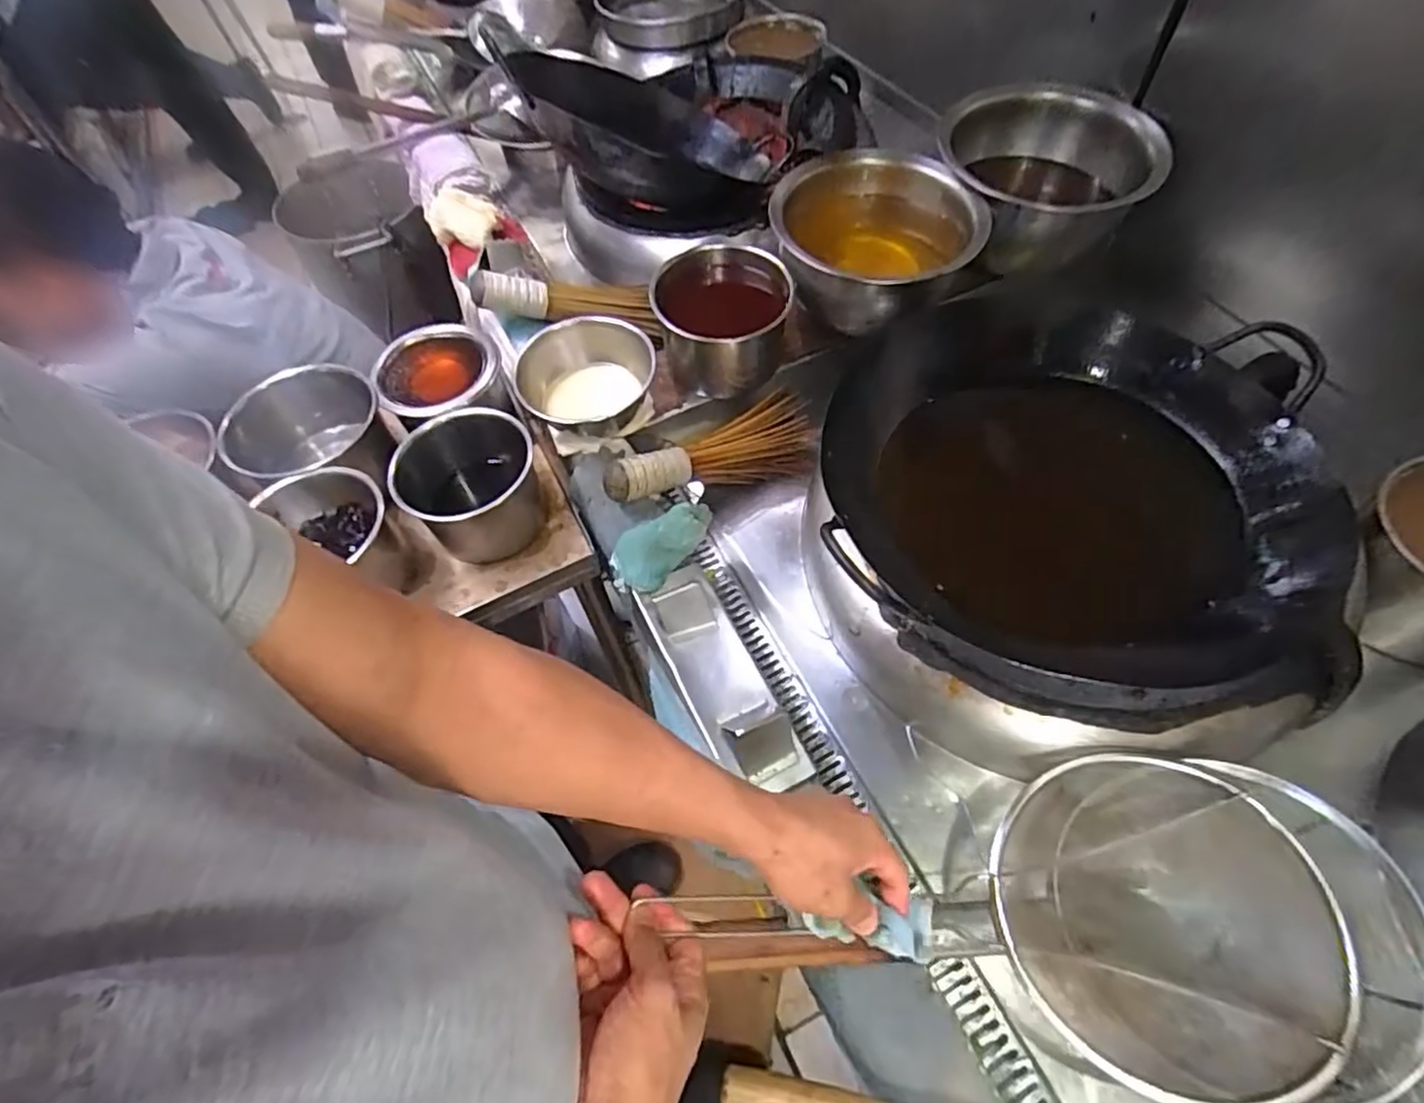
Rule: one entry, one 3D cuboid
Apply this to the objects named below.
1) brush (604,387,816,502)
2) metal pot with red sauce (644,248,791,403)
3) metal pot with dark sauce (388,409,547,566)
[{"bbox_3d":[0.001,-0.121,0.801,0.288,0.071,0.101,-19,58,-29],"label":"brush"},{"bbox_3d":[0.015,-0.293,0.850,0.164,0.135,0.164,-1,58,2],"label":"metal pot with red sauce"},{"bbox_3d":[-0.283,-0.079,0.761,0.148,0.093,0.154,-13,59,-5],"label":"metal pot with dark sauce"}]

